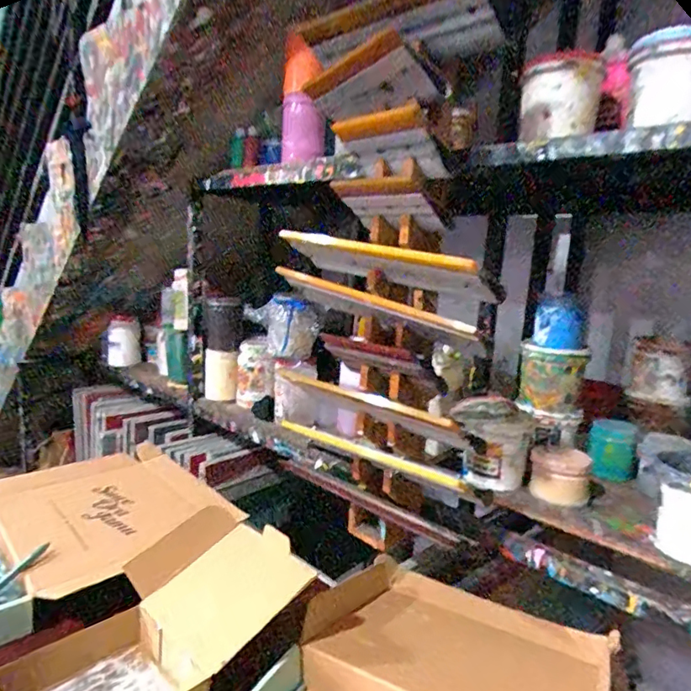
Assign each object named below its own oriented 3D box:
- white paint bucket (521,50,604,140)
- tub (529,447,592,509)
[{"bbox_3d":[0.318,-0.361,0.770,0.106,0.100,0.092,6,11,17],"label":"white paint bucket"},{"bbox_3d":[0.363,0.214,0.872,0.092,0.070,0.084,8,11,26],"label":"tub"}]

